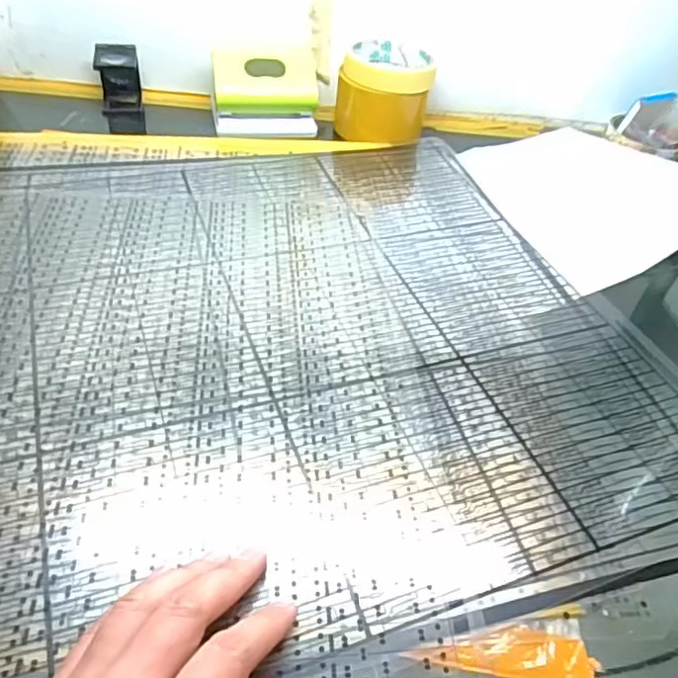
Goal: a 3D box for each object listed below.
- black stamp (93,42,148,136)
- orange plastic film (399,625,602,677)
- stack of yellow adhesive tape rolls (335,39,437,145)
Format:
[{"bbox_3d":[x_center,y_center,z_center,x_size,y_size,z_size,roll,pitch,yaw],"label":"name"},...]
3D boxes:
[{"bbox_3d":[-0.219,-0.248,0.605,0.039,0.084,0.029,-5,44,-13],"label":"black stamp"},{"bbox_3d":[0.069,0.131,0.251,0.078,0.004,0.021,8,43,0],"label":"orange plastic film"},{"bbox_3d":[0.045,-0.249,0.601,0.089,0.069,0.086,8,43,0],"label":"stack of yellow adhesive tape rolls"}]

